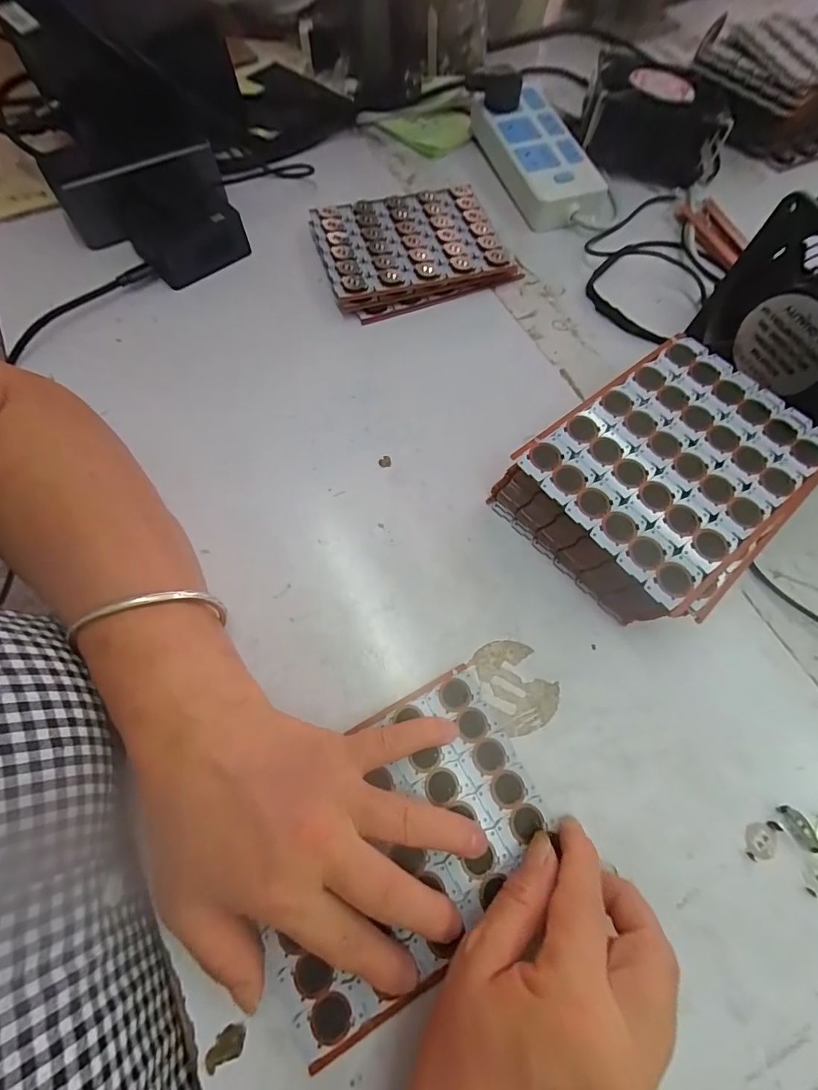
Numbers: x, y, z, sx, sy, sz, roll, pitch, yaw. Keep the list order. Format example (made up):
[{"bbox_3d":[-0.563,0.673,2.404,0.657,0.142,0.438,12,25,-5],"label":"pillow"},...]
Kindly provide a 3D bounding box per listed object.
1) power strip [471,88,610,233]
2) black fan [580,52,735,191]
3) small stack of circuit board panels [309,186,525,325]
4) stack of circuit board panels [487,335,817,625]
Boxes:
[{"bbox_3d":[0.117,-0.366,0.415,0.079,0.034,0.166,-18,70,-7],"label":"power strip"},{"bbox_3d":[0.236,-0.412,0.424,0.131,0.051,0.111,12,69,5],"label":"black fan"},{"bbox_3d":[0.001,-0.252,0.375,0.148,0.023,0.110,-17,70,-7],"label":"small stack of circuit board panels"},{"bbox_3d":[0.154,-0.039,0.273,0.156,0.060,0.124,-38,73,-14],"label":"stack of circuit board panels"}]

